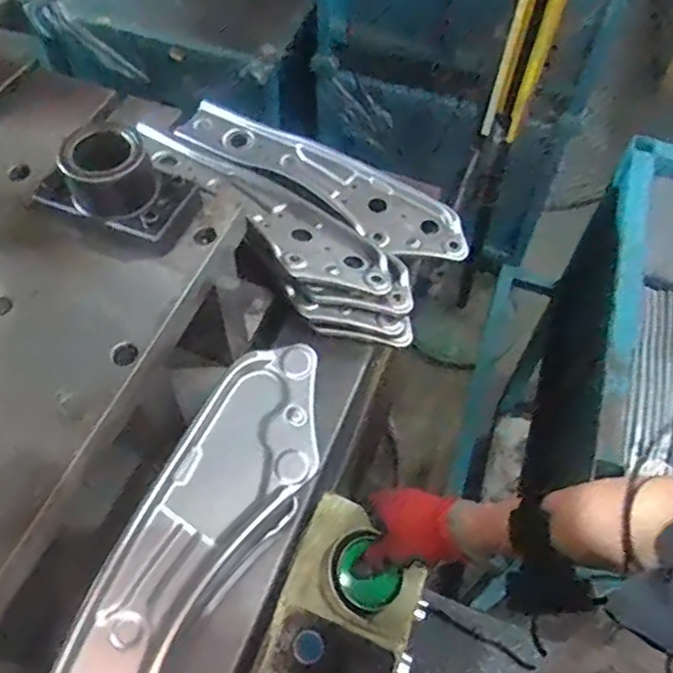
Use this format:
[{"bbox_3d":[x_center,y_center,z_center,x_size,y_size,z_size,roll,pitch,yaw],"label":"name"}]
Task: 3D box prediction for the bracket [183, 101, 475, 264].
[{"bbox_3d":[-0.016,-0.223,0.892,0.431,0.036,0.115,31,63,17],"label":"bracket"}]

